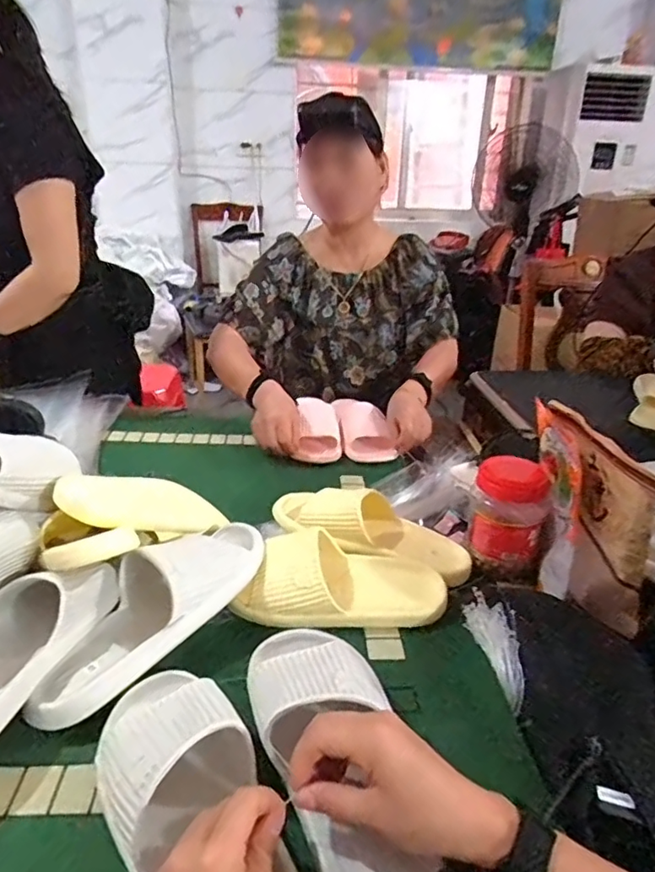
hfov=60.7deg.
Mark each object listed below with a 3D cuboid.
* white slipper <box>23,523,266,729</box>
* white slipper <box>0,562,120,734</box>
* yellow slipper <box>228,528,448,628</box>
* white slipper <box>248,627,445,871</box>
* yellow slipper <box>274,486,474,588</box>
[{"bbox_3d":[-0.174,0.170,0.572,0.107,0.072,0.284,19,43,33],"label":"white slipper"},{"bbox_3d":[-0.301,0.197,0.510,0.109,0.081,0.233,8,25,14],"label":"white slipper"},{"bbox_3d":[0.017,0.163,0.645,0.237,0.065,0.093,-1,25,-6],"label":"yellow slipper"},{"bbox_3d":[0.008,0.248,0.435,0.106,0.069,0.262,-7,39,-20],"label":"white slipper"},{"bbox_3d":[0.058,0.121,0.722,0.262,0.073,0.089,19,26,2],"label":"yellow slipper"}]

